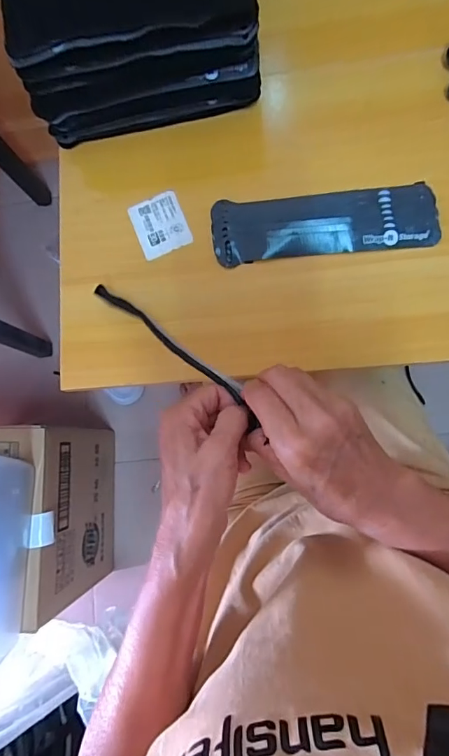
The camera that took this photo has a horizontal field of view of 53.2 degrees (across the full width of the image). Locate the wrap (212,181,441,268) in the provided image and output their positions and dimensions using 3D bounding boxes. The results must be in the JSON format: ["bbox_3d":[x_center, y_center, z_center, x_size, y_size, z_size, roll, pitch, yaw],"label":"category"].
[{"bbox_3d":[0.090,-0.142,0.412,0.200,0.009,0.061,-3,83,6],"label":"wrap"}]

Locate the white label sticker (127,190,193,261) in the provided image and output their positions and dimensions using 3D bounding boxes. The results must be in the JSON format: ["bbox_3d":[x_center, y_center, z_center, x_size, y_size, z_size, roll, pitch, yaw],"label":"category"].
[{"bbox_3d":[-0.062,-0.148,0.433,0.049,0.004,0.058,-23,81,3],"label":"white label sticker"}]

